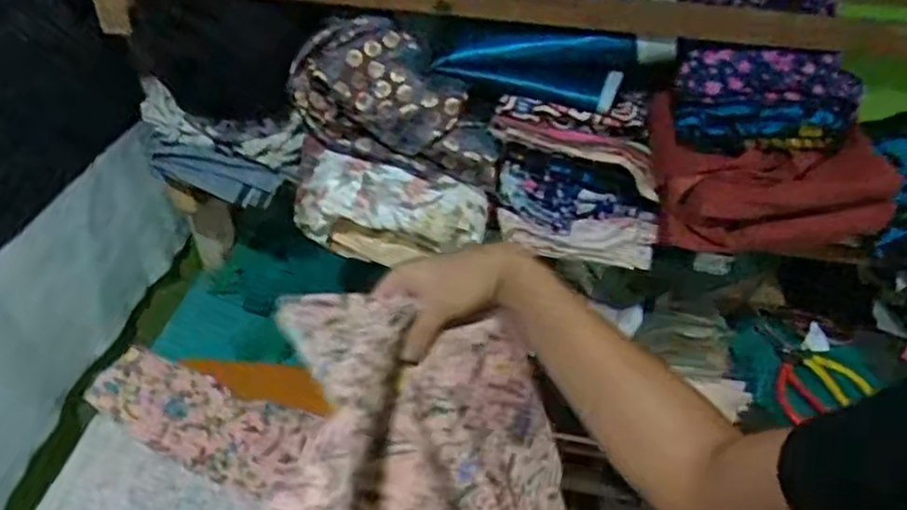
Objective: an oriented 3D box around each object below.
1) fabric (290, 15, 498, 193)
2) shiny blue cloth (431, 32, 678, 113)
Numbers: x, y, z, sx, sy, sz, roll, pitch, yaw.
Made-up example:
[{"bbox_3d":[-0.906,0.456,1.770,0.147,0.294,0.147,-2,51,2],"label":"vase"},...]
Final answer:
[{"bbox_3d":[-0.059,-0.158,0.722,0.214,0.135,0.069,7,41,7],"label":"fabric"},{"bbox_3d":[0.101,-0.195,0.707,0.236,0.068,0.042,6,41,6],"label":"shiny blue cloth"}]

